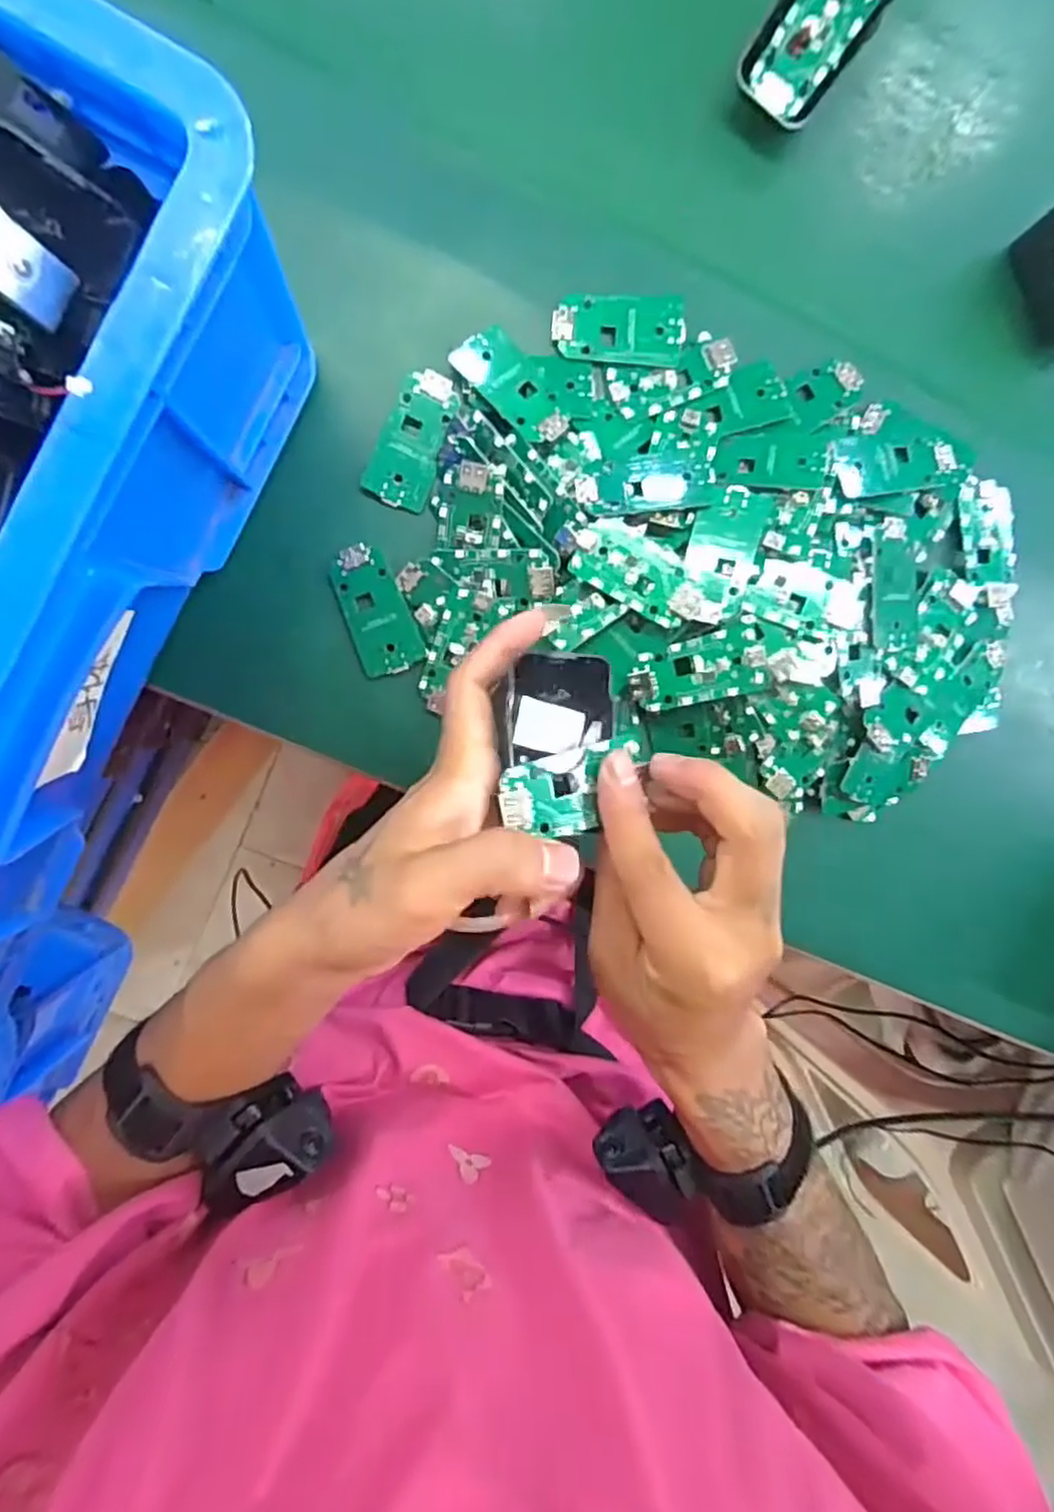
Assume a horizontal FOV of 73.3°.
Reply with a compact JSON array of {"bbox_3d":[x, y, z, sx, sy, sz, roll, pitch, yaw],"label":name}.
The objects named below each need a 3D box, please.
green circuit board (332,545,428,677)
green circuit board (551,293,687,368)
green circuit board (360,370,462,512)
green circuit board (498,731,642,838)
[{"bbox_3d":[-0.076,-0.073,0.356,0.033,0.006,0.063,-23,97,-4],"label":"green circuit board"},{"bbox_3d":[0.045,-0.208,0.345,0.064,0.007,0.031,3,95,-6],"label":"green circuit board"},{"bbox_3d":[-0.056,-0.155,0.350,0.031,0.011,0.064,20,93,-8],"label":"green circuit board"},{"bbox_3d":[0.018,0.014,0.264,0.060,0.006,0.030,-17,102,-21],"label":"green circuit board"}]

